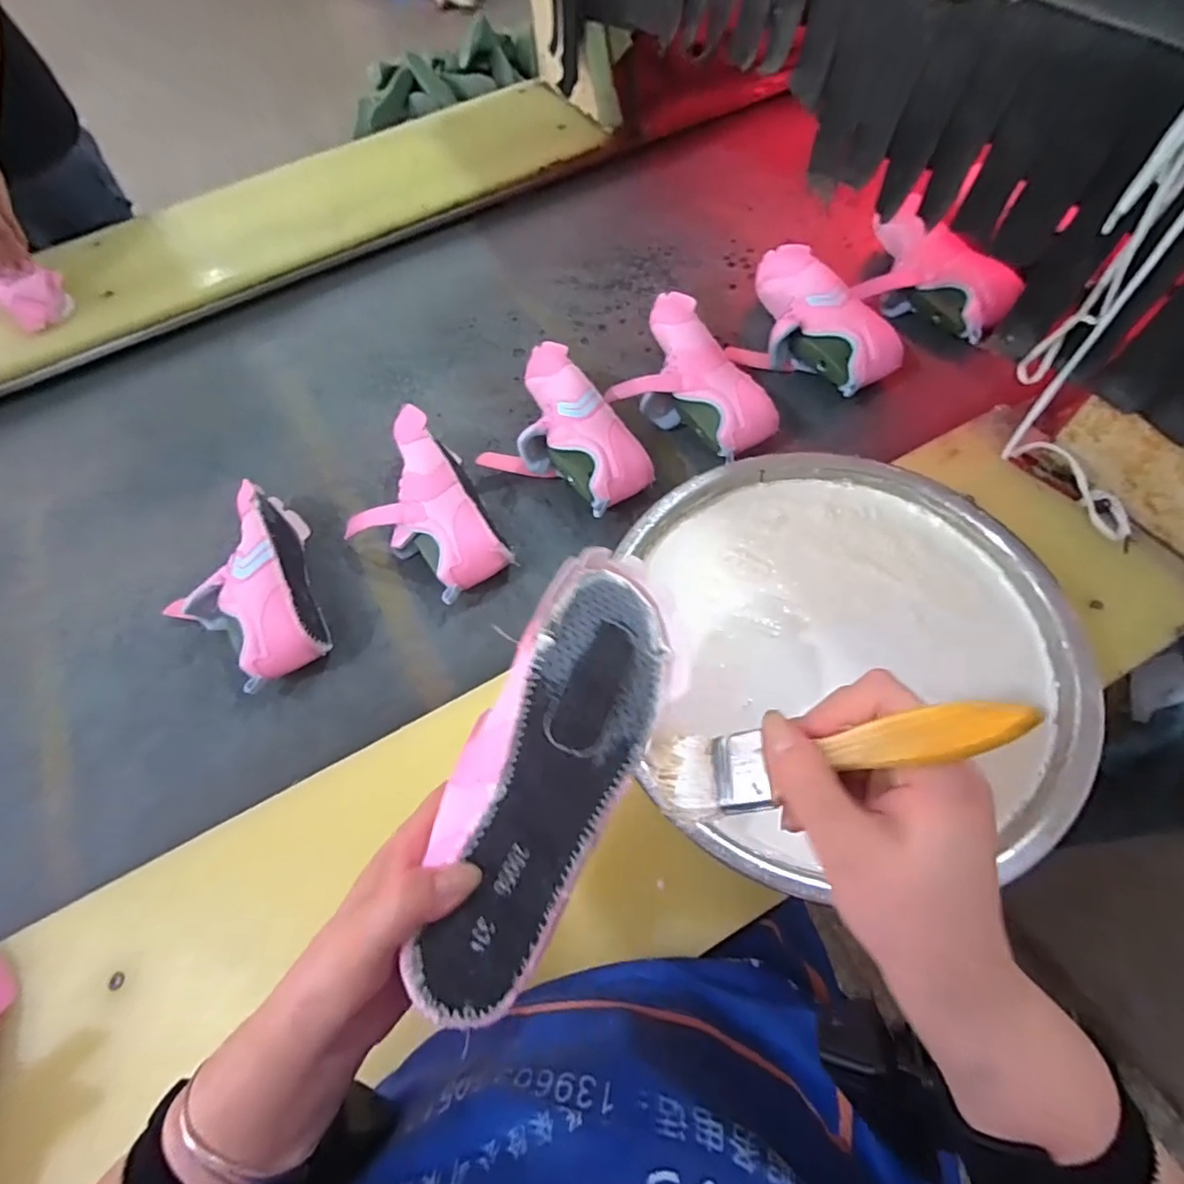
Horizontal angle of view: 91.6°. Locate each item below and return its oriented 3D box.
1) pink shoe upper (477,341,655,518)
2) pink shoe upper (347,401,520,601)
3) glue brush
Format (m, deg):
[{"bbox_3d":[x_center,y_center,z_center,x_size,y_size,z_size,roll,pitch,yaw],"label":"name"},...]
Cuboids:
[{"bbox_3d":[-0.050,-0.172,0.663,0.150,0.085,0.226,-29,64,-11],"label":"pink shoe upper"},{"bbox_3d":[-0.193,-0.085,0.629,0.149,0.082,0.223,-25,63,-9],"label":"pink shoe upper"},{"bbox_3d":[0.089,0.070,0.240,0.159,0.012,0.035,-23,54,40],"label":"glue brush"}]

